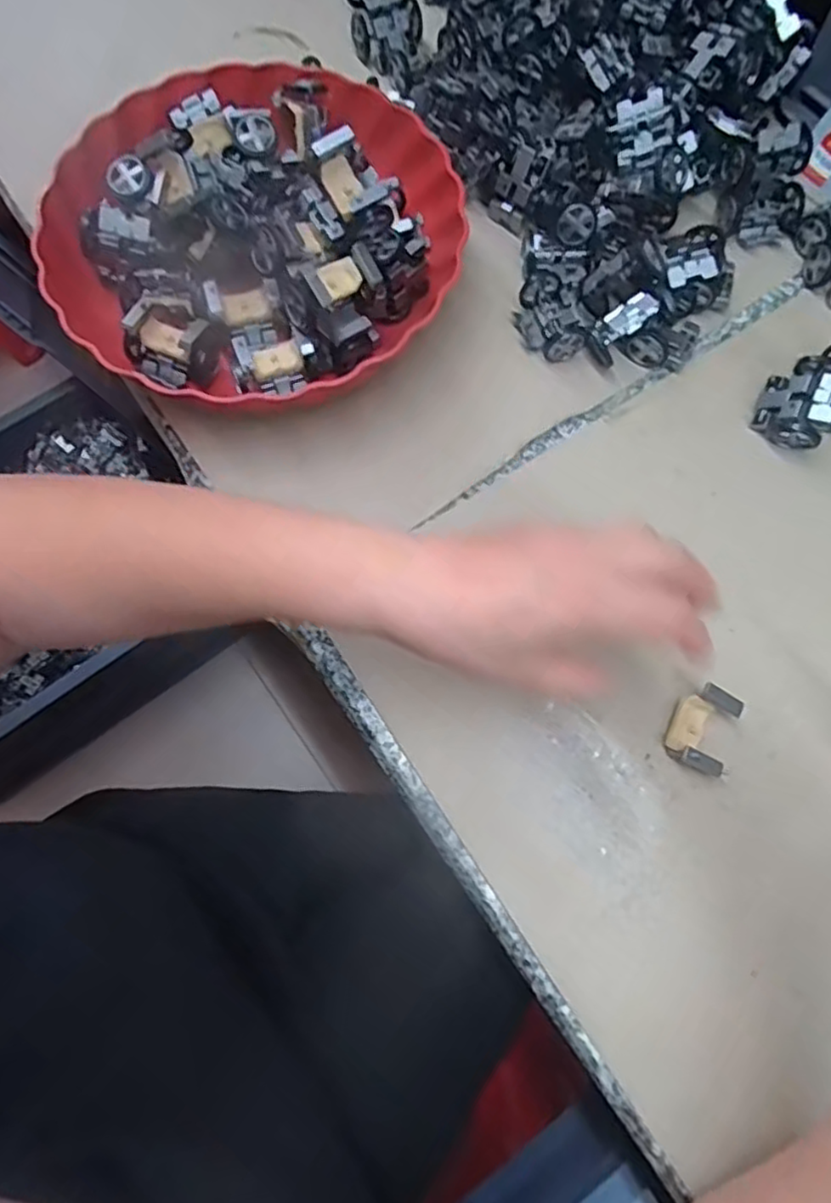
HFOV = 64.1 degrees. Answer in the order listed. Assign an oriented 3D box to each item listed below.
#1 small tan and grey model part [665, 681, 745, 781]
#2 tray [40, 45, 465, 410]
[{"bbox_3d":[0.149,0.066,0.342,0.030,0.021,0.042,20,73,5],"label":"small tan and grey model part"},{"bbox_3d":[-0.102,-0.234,0.402,0.237,0.077,0.209,-31,75,-10],"label":"tray"}]

